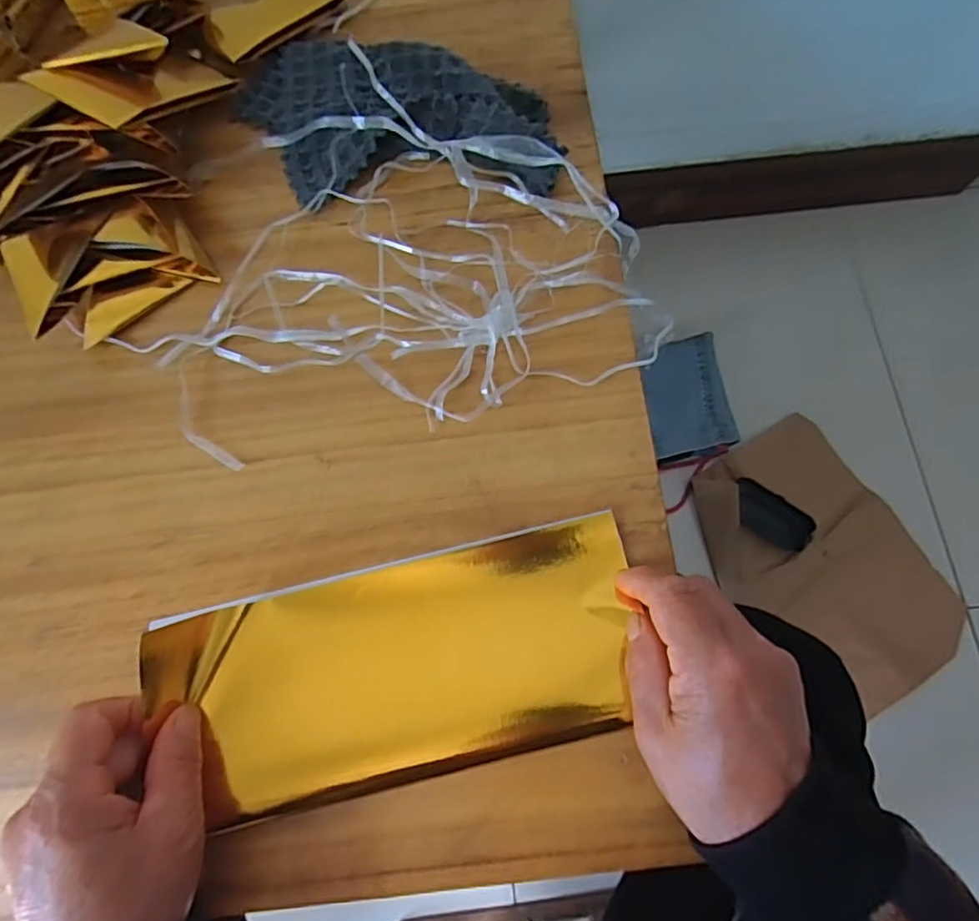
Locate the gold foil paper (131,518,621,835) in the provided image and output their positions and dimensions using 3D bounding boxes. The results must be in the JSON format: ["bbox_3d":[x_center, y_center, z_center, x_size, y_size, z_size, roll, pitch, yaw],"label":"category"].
[{"bbox_3d":[-0.038,0.100,0.292,0.222,0.034,0.103,-14,75,-5],"label":"gold foil paper"}]

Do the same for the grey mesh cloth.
[{"bbox_3d":[-0.061,-0.222,0.375,0.197,0.030,0.118,-3,75,1],"label":"grey mesh cloth"}]

